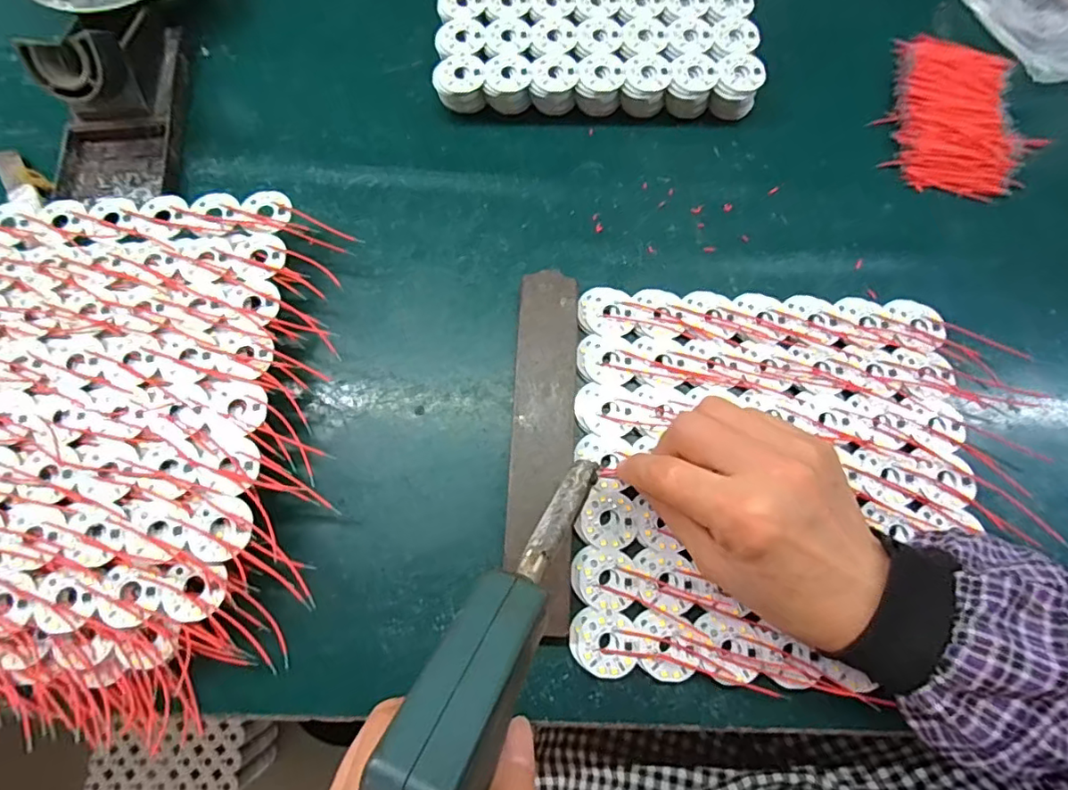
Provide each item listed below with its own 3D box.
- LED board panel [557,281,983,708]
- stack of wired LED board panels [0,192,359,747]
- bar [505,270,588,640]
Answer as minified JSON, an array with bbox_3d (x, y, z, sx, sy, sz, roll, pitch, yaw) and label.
[{"bbox_3d":[0.131,0.040,0.312,0.212,0.009,0.218,2,73,0],"label":"LED board panel"},{"bbox_3d":[-0.255,0.022,0.305,0.270,0.035,0.277,0,73,0],"label":"stack of wired LED board panels"},{"bbox_3d":[0.008,0.025,0.315,0.039,0.016,0.197,2,73,0],"label":"bar"}]

